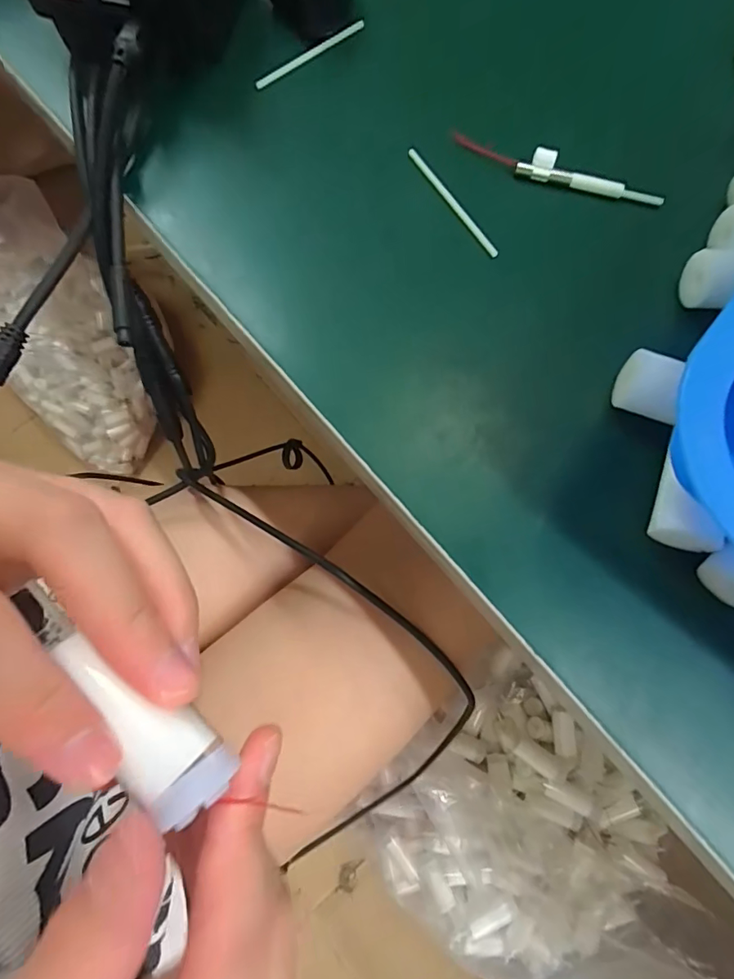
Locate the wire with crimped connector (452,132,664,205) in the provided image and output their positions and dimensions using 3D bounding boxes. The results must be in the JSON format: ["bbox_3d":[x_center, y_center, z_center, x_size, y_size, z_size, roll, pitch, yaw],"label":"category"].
[{"bbox_3d":[0.078,-0.132,0.196,0.087,0.008,0.007,15,76,2],"label":"wire with crimped connector"}]

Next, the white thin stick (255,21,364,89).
[{"bbox_3d":[-0.025,-0.194,0.211,0.060,0.004,0.004,-39,80,-10],"label":"white thin stick"}]

